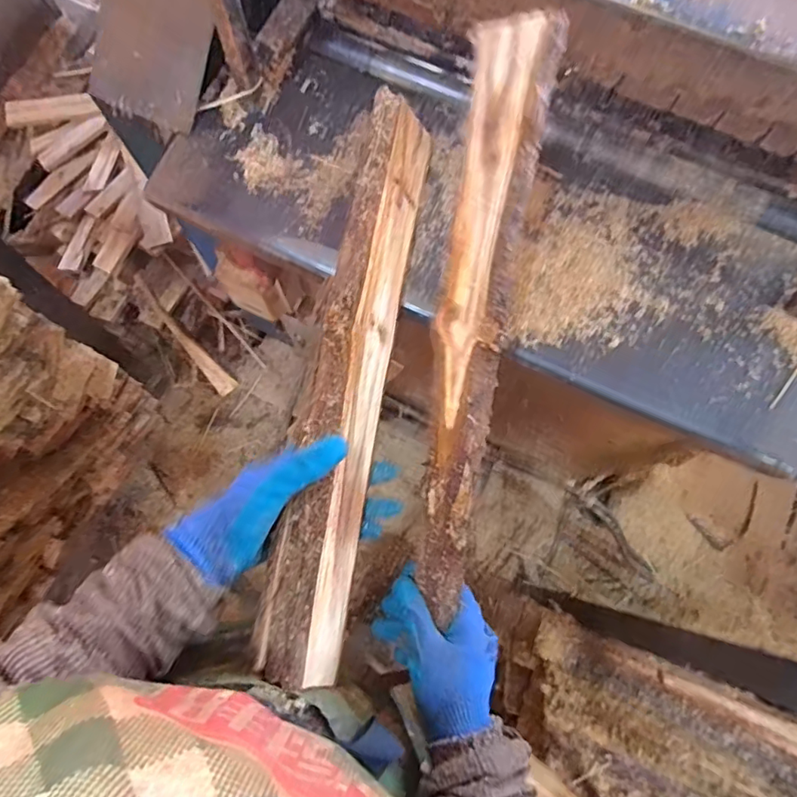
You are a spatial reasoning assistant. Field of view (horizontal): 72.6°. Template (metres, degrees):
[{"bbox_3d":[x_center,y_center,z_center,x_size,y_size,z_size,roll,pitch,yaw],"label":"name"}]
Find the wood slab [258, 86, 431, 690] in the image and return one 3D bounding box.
[{"bbox_3d":[-0.041,-0.025,0.479,0.064,0.054,0.509,10,80,1],"label":"wood slab"}]

